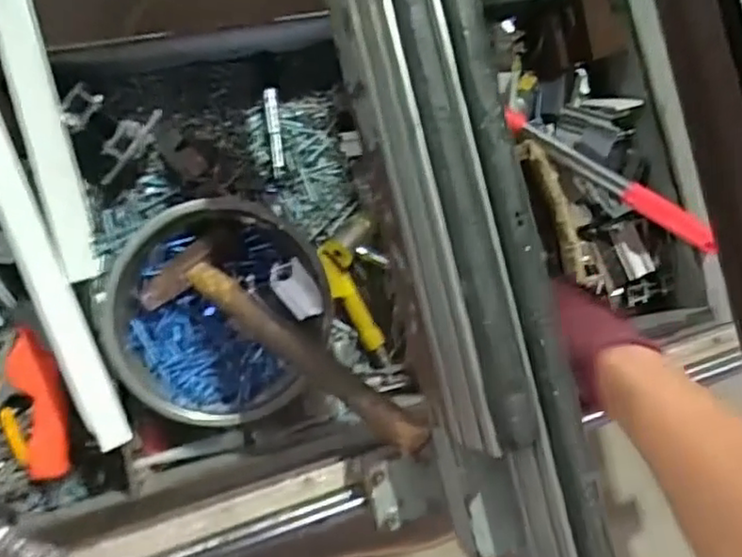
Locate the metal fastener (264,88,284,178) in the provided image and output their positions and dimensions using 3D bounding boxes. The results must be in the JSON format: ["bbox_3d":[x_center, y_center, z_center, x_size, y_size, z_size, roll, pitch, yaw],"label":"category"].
[{"bbox_3d":[-0.103,-0.155,0.710,0.014,0.017,0.096,-6,85,-8],"label":"metal fastener"}]

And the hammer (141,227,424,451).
[{"bbox_3d":[-0.073,0.050,0.549,0.304,0.039,0.094,32,79,35],"label":"hammer"}]

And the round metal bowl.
[{"bbox_3d":[-0.140,0.029,0.624,0.196,0.061,0.204,1,84,-7],"label":"round metal bowl"}]

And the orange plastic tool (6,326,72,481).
[{"bbox_3d":[-0.298,0.113,0.596,0.049,0.020,0.133,-15,86,-9],"label":"orange plastic tool"}]

